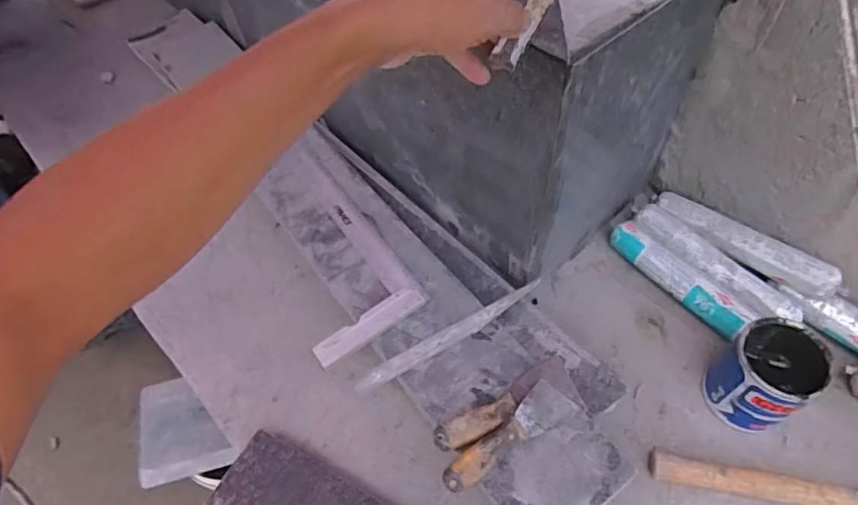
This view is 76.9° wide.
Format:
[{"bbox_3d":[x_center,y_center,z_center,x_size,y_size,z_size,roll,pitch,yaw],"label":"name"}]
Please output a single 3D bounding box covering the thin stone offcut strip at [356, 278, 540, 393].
[{"bbox_3d":[0.029,0.108,0.704,0.268,0.011,0.026,-29,60,-11],"label":"thin stone offcut strip"}]

